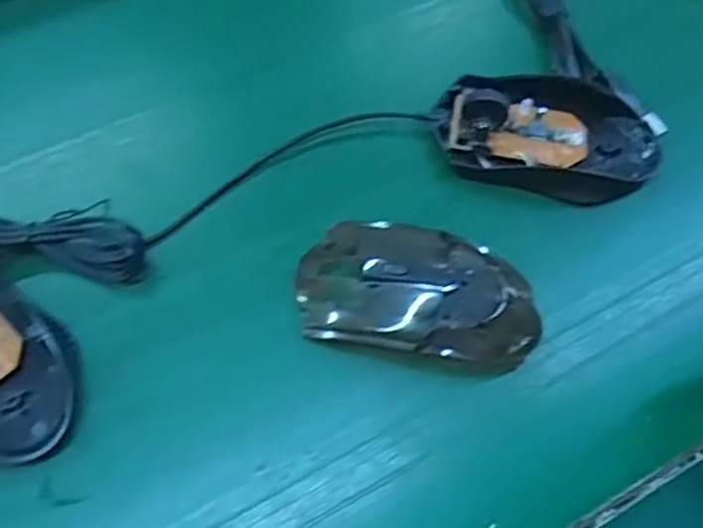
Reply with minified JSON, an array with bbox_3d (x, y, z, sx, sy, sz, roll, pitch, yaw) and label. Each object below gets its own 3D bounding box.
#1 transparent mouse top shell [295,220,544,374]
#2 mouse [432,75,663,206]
[{"bbox_3d":[0.030,0.013,0.300,0.107,0.030,0.057,14,64,4],"label":"transparent mouse top shell"},{"bbox_3d":[0.101,-0.066,0.345,0.112,0.024,0.065,6,64,0],"label":"mouse"}]

